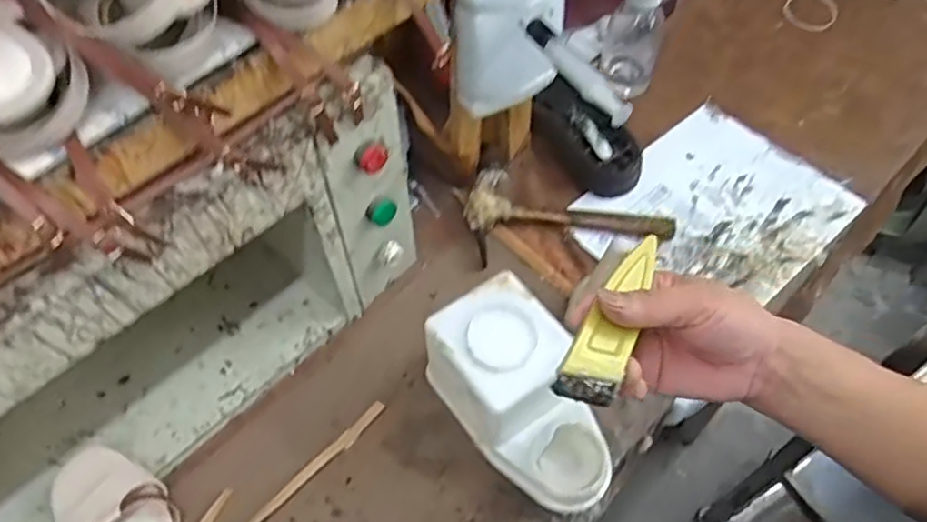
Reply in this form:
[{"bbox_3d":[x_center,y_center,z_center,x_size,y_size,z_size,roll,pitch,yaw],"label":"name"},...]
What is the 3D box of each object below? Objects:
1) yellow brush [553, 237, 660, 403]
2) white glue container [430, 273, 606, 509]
[{"bbox_3d":[0.089,0.035,0.389,0.030,0.024,0.128,24,47,18],"label":"yellow brush"},{"bbox_3d":[0.060,0.123,0.610,0.106,0.111,0.188,-34,62,-20],"label":"white glue container"}]

